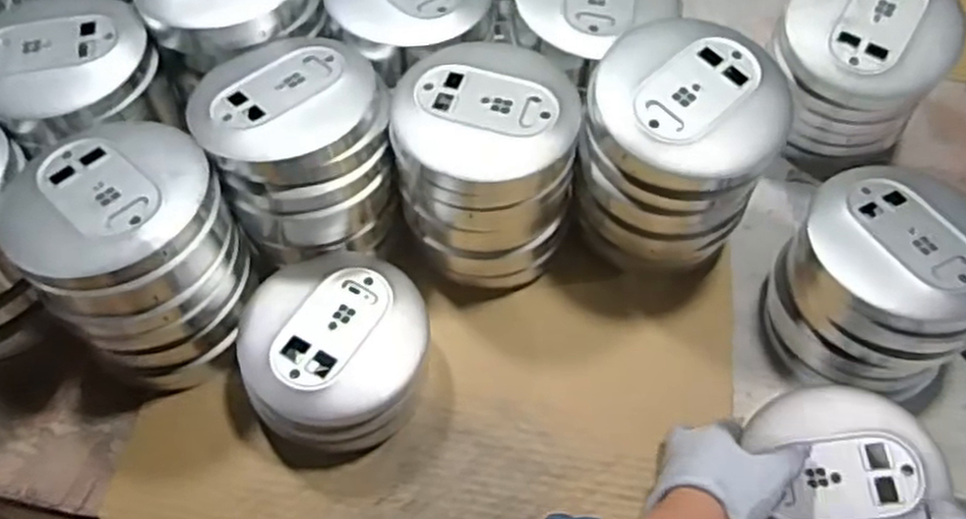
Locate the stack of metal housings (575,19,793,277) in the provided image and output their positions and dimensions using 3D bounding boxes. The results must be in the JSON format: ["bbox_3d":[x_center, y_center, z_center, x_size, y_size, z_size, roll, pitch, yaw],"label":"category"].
[{"bbox_3d":[0.143,-0.072,0.588,0.135,0.179,0.122,9,59,5],"label":"stack of metal housings"}]

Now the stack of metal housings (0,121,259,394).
[{"bbox_3d":[-0.248,-0.004,0.553,0.132,0.156,0.147,-28,64,-16],"label":"stack of metal housings"}]

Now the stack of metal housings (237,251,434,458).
[{"bbox_3d":[-0.109,0.068,0.567,0.135,0.069,0.141,-21,62,-12],"label":"stack of metal housings"}]

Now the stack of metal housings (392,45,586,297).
[{"bbox_3d":[0.000,-0.071,0.600,0.136,0.152,0.135,-5,60,-3],"label":"stack of metal housings"}]

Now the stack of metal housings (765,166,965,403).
[{"bbox_3d":[0.299,0.020,0.568,0.133,0.123,0.139,-4,60,-2],"label":"stack of metal housings"}]

